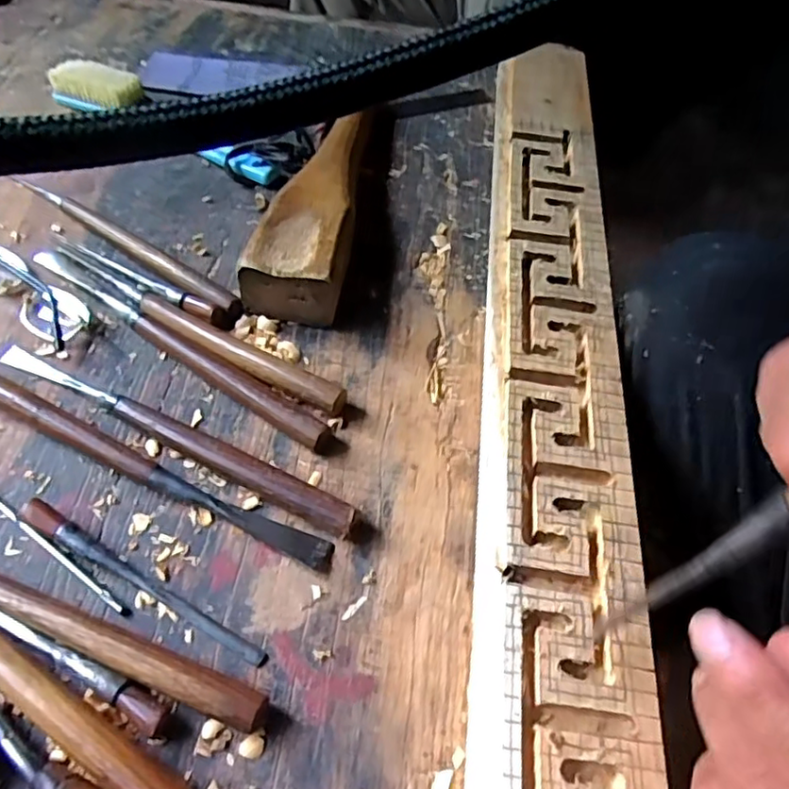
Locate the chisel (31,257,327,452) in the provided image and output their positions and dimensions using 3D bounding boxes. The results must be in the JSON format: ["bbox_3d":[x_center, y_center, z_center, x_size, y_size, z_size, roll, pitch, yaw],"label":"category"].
[{"bbox_3d":[-0.144,-0.037,0.400,0.254,0.014,0.021,33,59,16],"label":"chisel"}]

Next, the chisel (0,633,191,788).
[{"bbox_3d":[-0.181,0.127,0.283,0.228,0.018,0.019,29,58,14],"label":"chisel"}]

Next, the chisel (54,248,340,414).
[{"bbox_3d":[-0.136,-0.049,0.405,0.243,0.018,0.026,27,58,13],"label":"chisel"}]

